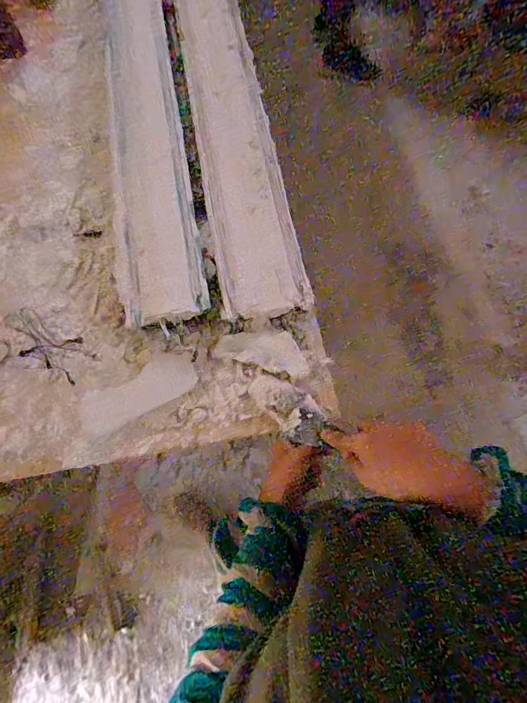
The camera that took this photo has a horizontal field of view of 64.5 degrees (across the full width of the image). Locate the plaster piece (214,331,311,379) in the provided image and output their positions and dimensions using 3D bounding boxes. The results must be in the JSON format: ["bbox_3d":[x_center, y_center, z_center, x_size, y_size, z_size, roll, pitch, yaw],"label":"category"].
[{"bbox_3d":[0.001,-0.004,0.551,0.119,0.010,0.052,15,90,4],"label":"plaster piece"}]

